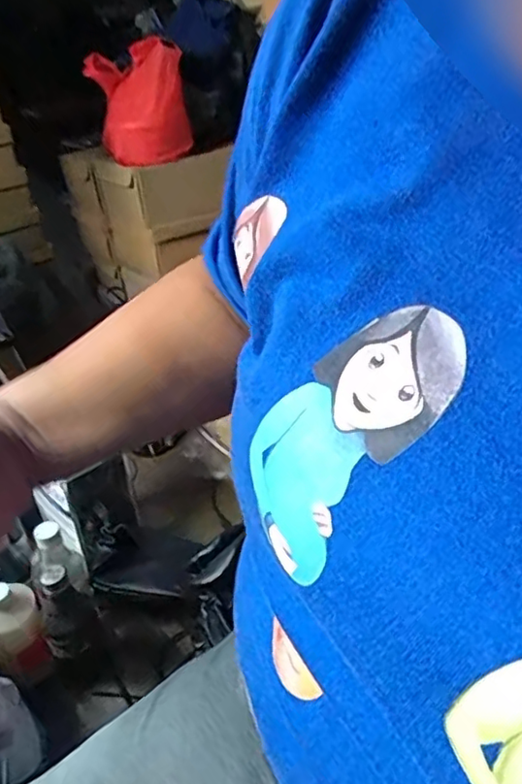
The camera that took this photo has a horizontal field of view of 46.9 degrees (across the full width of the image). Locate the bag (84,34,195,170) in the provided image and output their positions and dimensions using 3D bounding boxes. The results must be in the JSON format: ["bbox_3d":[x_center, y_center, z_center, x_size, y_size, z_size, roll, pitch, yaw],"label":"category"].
[{"bbox_3d":[-0.208,-0.495,1.035,0.157,0.170,0.135,-9,33,-6],"label":"bag"}]

